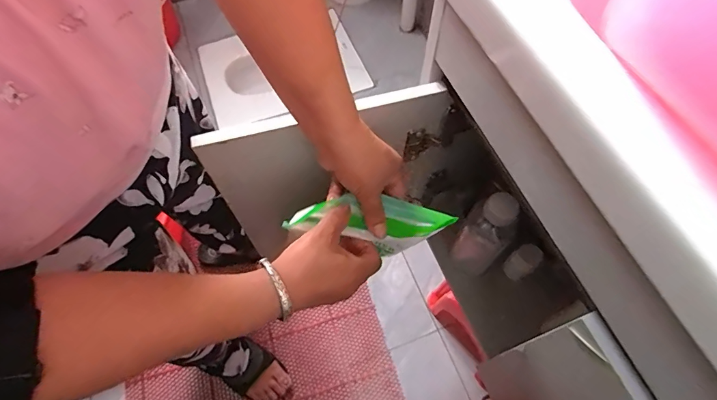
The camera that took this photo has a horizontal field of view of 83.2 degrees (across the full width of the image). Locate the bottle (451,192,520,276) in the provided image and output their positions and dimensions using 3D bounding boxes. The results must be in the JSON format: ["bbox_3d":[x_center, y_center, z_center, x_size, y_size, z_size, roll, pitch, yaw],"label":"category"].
[{"bbox_3d":[0.182,0.049,0.575,0.068,0.176,0.059,36,68,18],"label":"bottle"}]

